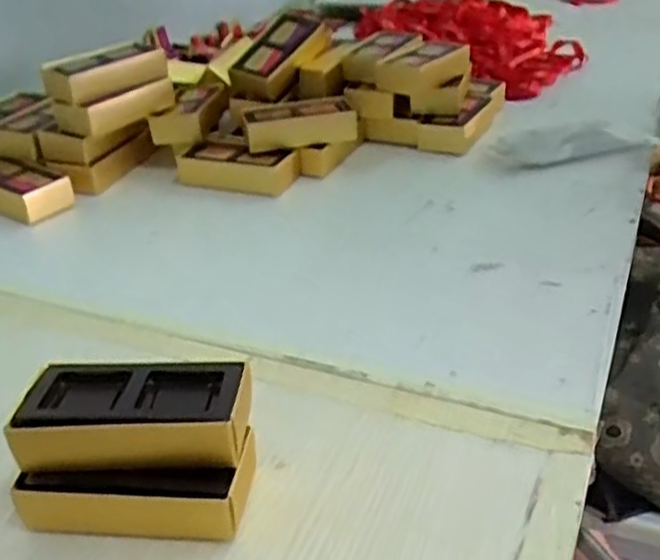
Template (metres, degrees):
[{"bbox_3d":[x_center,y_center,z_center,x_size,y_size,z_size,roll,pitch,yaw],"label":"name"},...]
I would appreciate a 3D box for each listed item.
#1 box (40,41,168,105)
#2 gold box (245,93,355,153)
[{"bbox_3d":[-0.229,-0.215,0.770,0.120,0.034,0.060,-28,39,-35],"label":"box"},{"bbox_3d":[-0.032,-0.164,0.787,0.116,0.033,0.055,-10,32,-13],"label":"gold box"}]

